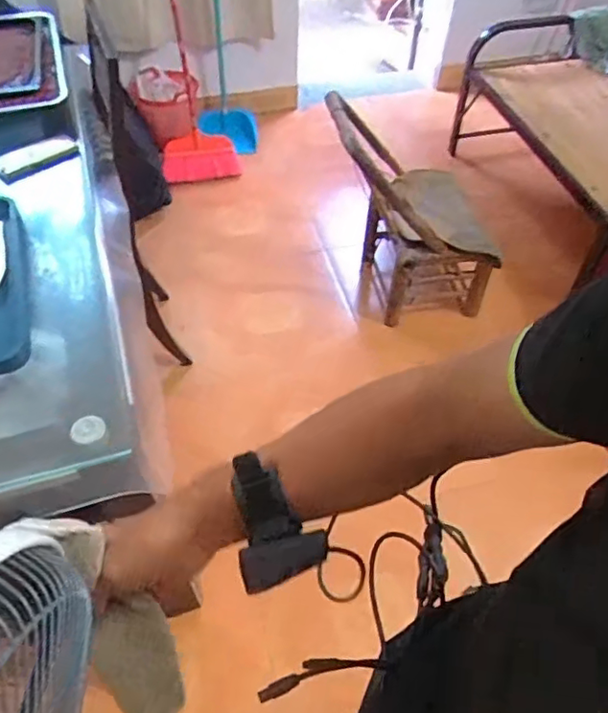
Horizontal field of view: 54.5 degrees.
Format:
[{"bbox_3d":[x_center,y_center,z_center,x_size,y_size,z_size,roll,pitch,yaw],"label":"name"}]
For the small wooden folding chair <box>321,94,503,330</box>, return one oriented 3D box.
[{"bbox_3d":[0.326,-0.415,1.793,0.507,0.669,0.390,-13,53,-12],"label":"small wooden folding chair"}]

